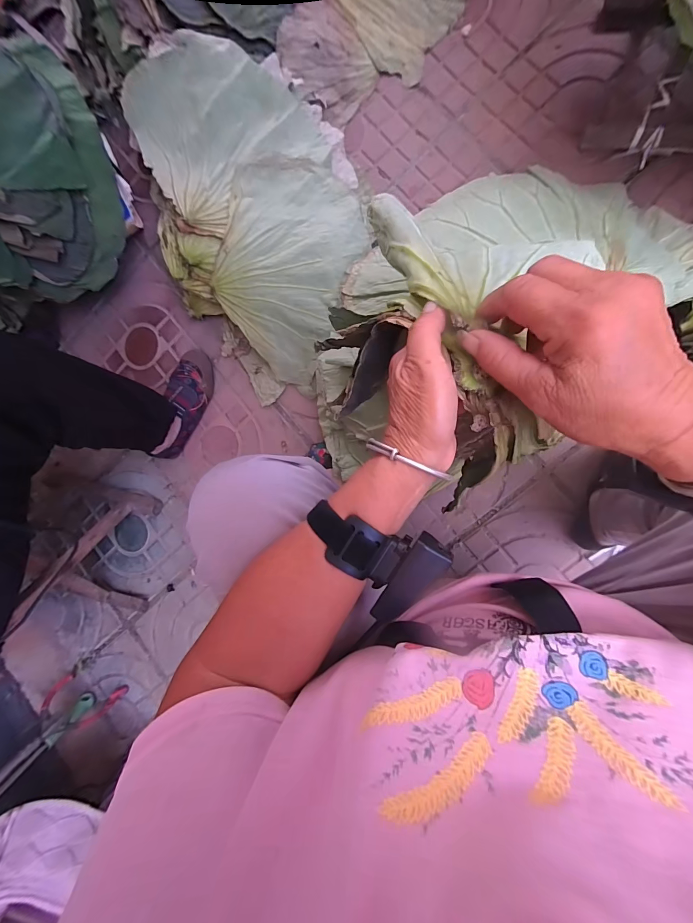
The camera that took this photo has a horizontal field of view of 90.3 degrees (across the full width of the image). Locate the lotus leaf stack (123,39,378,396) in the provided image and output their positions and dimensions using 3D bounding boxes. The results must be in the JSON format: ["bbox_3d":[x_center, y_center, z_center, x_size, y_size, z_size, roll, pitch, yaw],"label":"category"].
[{"bbox_3d":[-0.169,-0.458,0.679,0.371,0.136,0.599,-14,90,9],"label":"lotus leaf stack"}]

